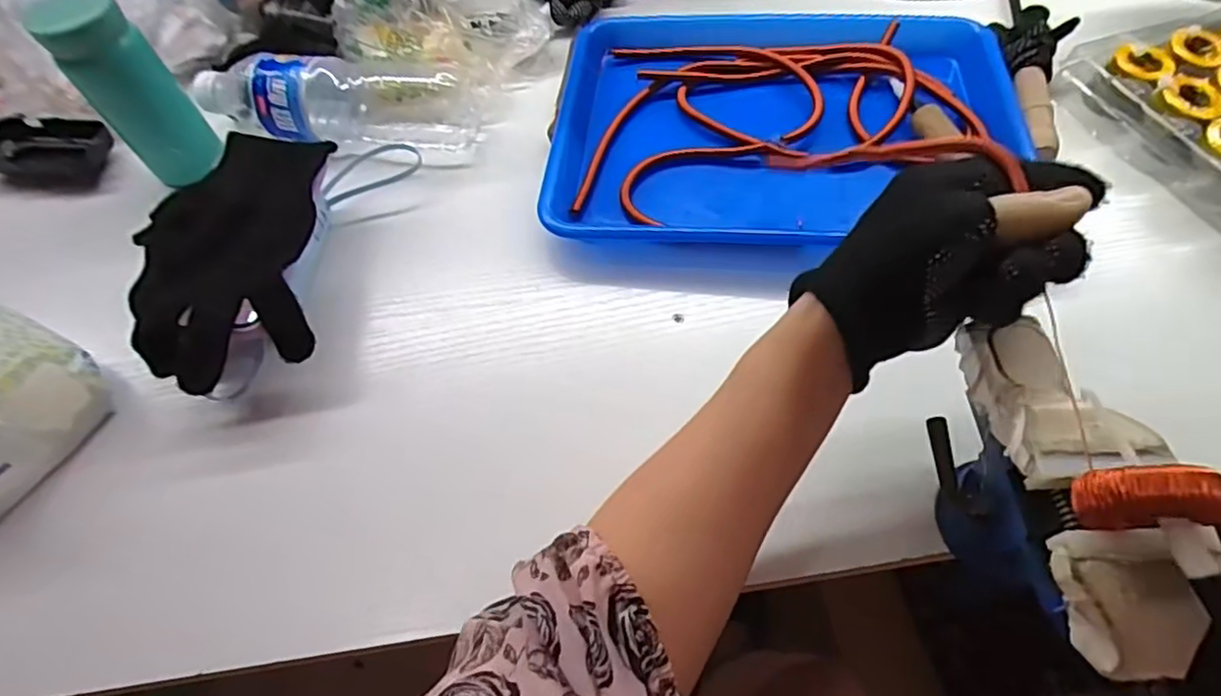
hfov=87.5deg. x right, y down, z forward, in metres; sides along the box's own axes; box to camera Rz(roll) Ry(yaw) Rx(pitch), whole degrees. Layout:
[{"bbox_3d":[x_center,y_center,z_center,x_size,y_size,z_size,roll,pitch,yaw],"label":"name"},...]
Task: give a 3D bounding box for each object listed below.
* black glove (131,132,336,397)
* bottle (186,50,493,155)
[{"bbox_3d":[-0.240,-0.057,0.412,0.108,0.057,0.190,-7,58,0],"label":"black glove"},{"bbox_3d":[-0.221,-0.197,0.511,0.231,0.060,0.076,7,59,8],"label":"bottle"}]

